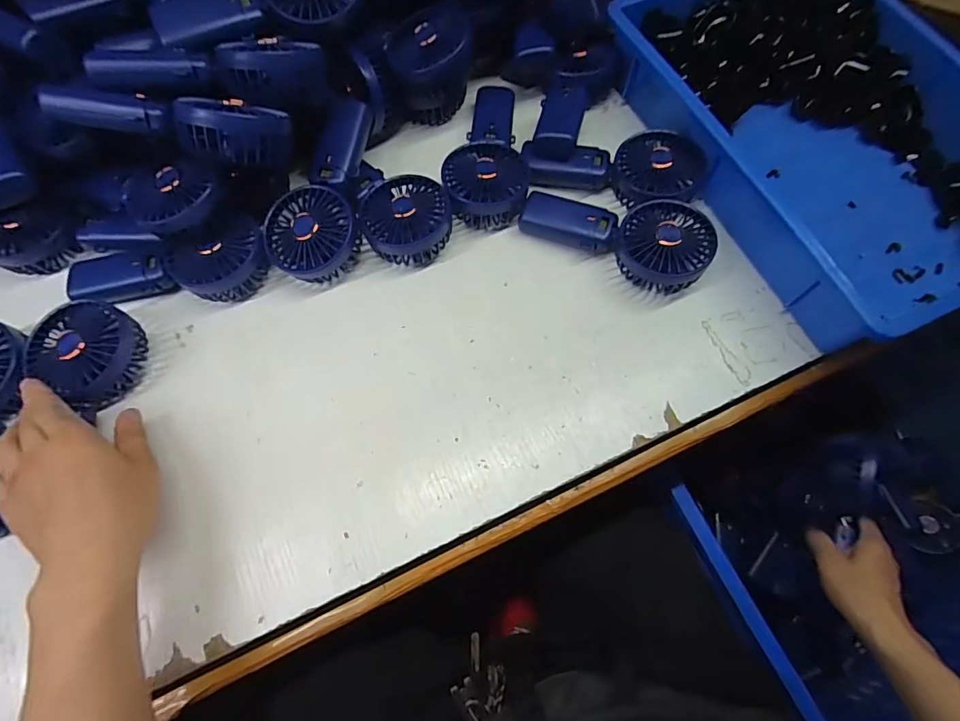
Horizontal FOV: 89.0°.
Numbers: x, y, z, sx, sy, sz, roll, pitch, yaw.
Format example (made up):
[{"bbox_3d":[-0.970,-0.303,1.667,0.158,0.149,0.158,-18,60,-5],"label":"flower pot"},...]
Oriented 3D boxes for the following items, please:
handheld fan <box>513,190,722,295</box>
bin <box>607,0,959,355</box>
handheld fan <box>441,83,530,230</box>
[{"bbox_3d":[0.130,-0.126,0.470,0.175,0.044,0.081,25,71,10],"label":"handheld fan"},{"bbox_3d":[0.358,-0.235,0.489,0.301,0.078,0.404,-23,70,-8],"label":"bin"},{"bbox_3d":[0.003,-0.221,0.508,0.081,0.047,0.176,-5,68,-1],"label":"handheld fan"}]

